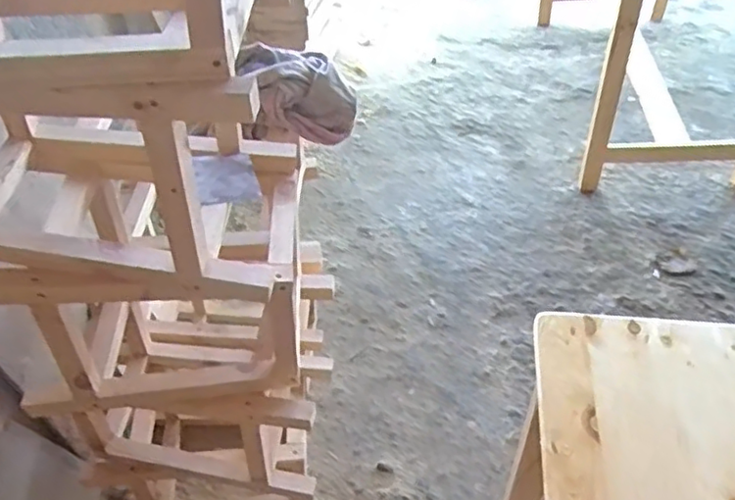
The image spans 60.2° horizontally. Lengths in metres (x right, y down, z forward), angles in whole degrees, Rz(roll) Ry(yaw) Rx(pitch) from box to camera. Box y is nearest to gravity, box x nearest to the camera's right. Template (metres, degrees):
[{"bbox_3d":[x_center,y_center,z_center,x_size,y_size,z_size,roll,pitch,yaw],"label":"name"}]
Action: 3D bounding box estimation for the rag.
[{"bbox_3d":[-0.148,-0.287,1.162,0.233,0.117,0.181,-15,46,-13],"label":"rag"}]

